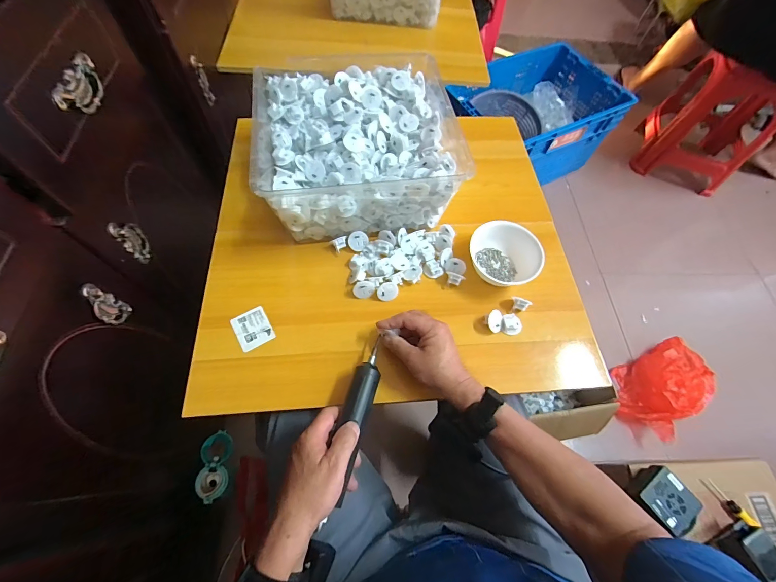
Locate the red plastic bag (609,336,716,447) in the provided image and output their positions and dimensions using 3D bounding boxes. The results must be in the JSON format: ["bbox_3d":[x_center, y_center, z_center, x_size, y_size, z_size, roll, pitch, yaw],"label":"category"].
[{"bbox_3d":[0.769,0.268,0.958,0.292,0.120,0.194,-33,70,-18],"label":"red plastic bag"}]

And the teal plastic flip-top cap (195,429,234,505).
[{"bbox_3d":[-0.357,0.359,0.697,0.055,0.023,0.126,-1,63,-4],"label":"teal plastic flip-top cap"}]

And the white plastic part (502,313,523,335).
[{"bbox_3d":[0.191,0.053,0.528,0.031,0.025,0.031,2,63,-3],"label":"white plastic part"}]

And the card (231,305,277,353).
[{"bbox_3d":[-0.204,0.057,0.511,0.049,0.004,0.059,-25,71,-22],"label":"card"}]

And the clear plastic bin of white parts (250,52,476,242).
[{"bbox_3d":[-0.057,-0.256,0.588,0.308,0.123,0.312,-5,64,-6],"label":"clear plastic bin of white parts"}]

